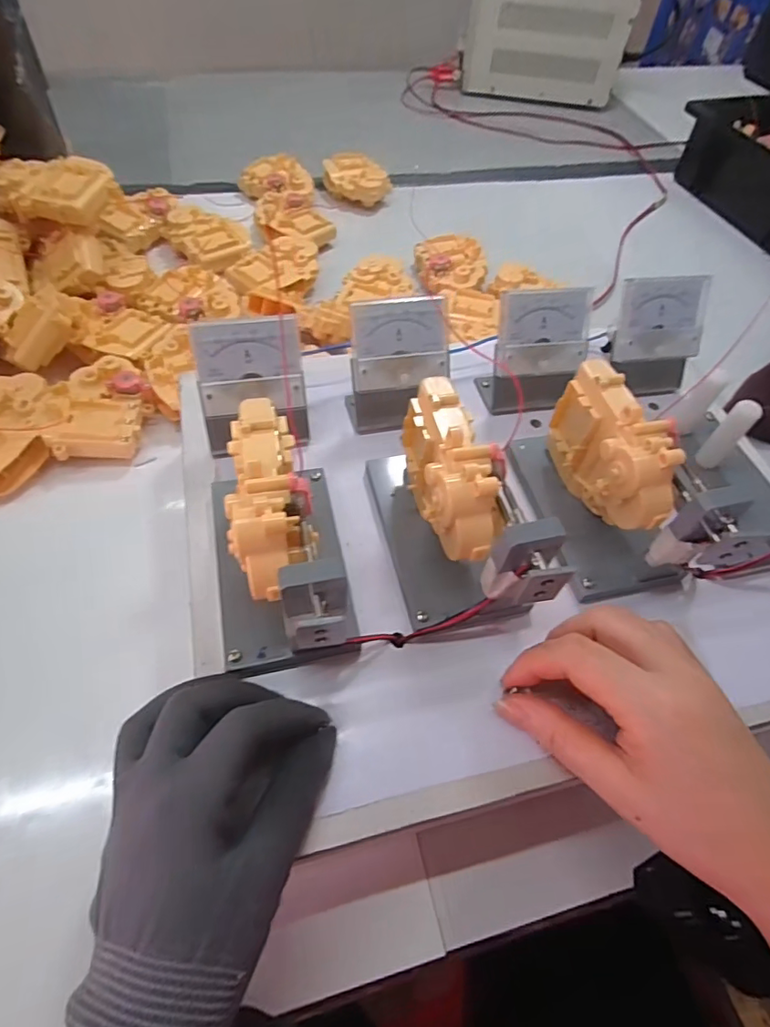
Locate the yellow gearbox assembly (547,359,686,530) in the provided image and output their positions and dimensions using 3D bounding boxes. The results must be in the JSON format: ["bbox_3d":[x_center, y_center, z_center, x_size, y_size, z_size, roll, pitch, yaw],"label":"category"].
[{"bbox_3d":[0.130,-0.031,0.313,0.034,0.078,0.096,-4,56,-7],"label":"yellow gearbox assembly"}]

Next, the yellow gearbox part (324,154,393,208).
[{"bbox_3d":[-0.036,-0.430,0.690,0.083,0.032,0.077,0,56,-4],"label":"yellow gearbox part"}]

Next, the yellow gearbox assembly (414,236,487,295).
[{"bbox_3d":[0.073,-0.263,0.581,0.073,0.032,0.092,0,56,-4],"label":"yellow gearbox assembly"}]

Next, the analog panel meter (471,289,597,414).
[{"bbox_3d":[0.106,-0.110,0.374,0.070,0.072,0.043,-6,56,-8],"label":"analog panel meter"}]

